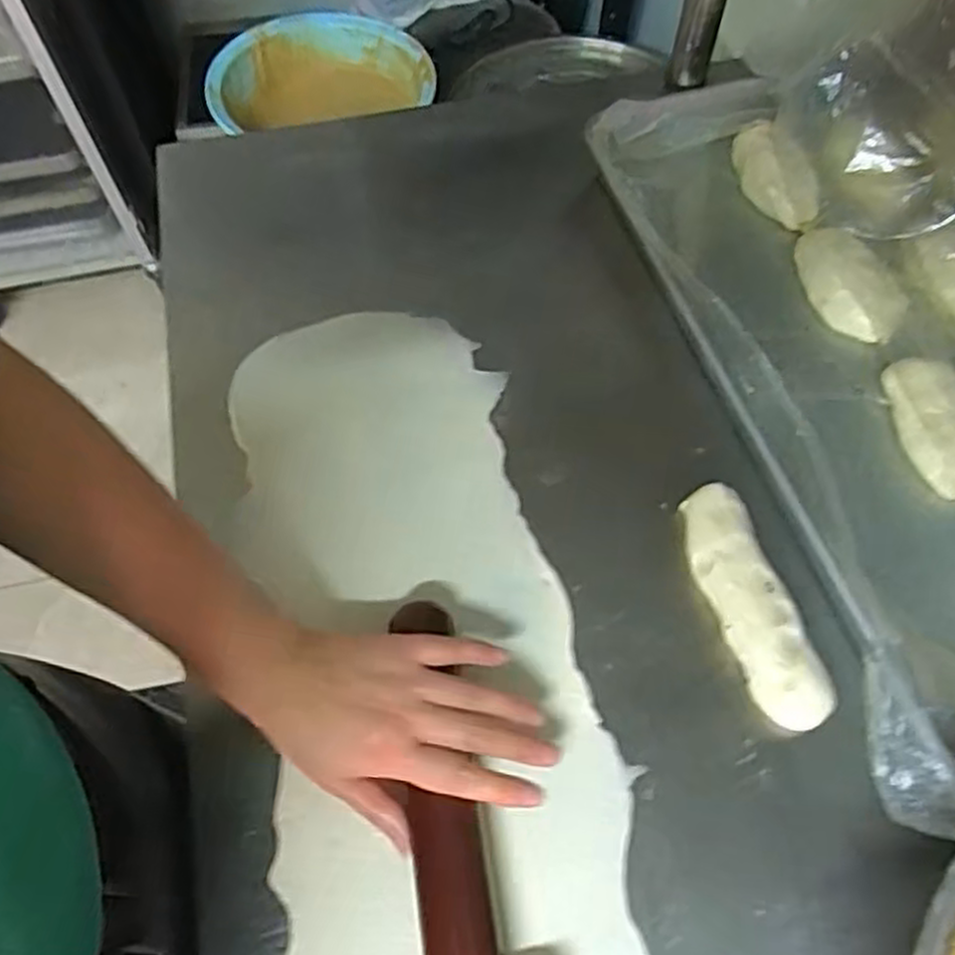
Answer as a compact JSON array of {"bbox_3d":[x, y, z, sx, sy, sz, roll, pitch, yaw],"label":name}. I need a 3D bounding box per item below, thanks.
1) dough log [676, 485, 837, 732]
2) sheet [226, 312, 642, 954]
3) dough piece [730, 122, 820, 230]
[{"bbox_3d":[0.173,0.078,0.490,0.045,0.026,0.157,-17,63,-9],"label":"dough log"},{"bbox_3d":[-0.036,0.124,0.482,0.203,0.014,0.562,-10,62,-6],"label":"sheet"},{"bbox_3d":[0.254,-0.256,0.660,0.045,0.033,0.105,-12,63,-6],"label":"dough piece"}]

